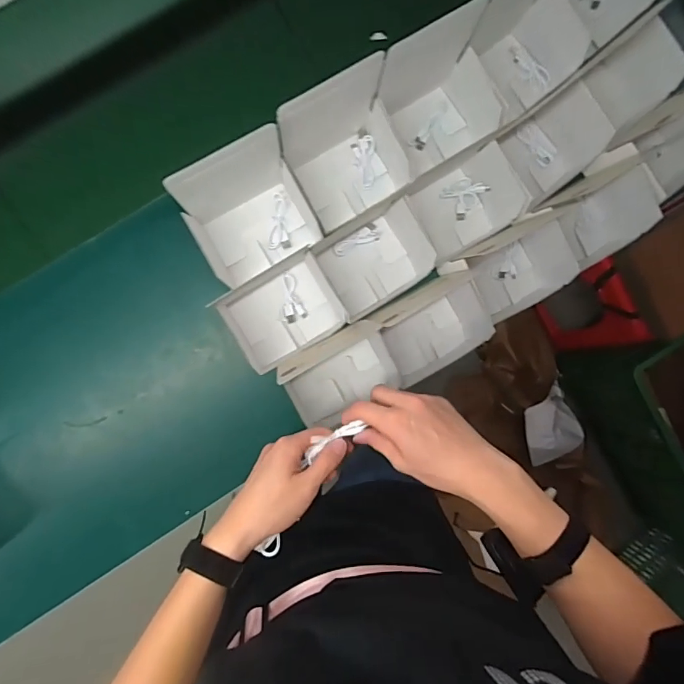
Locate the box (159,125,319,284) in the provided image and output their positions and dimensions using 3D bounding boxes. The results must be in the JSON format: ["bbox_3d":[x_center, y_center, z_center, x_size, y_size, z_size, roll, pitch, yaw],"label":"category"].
[{"bbox_3d":[-0.124,-0.162,0.600,0.166,0.182,0.114,-30,95,-4],"label":"box"}]

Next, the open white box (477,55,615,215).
[{"bbox_3d":[0.323,-0.302,0.711,0.144,0.084,0.126,-34,95,-3],"label":"open white box"}]

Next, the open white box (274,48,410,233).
[{"bbox_3d":[0.010,-0.252,0.604,0.144,0.189,0.114,-34,95,-3],"label":"open white box"}]

